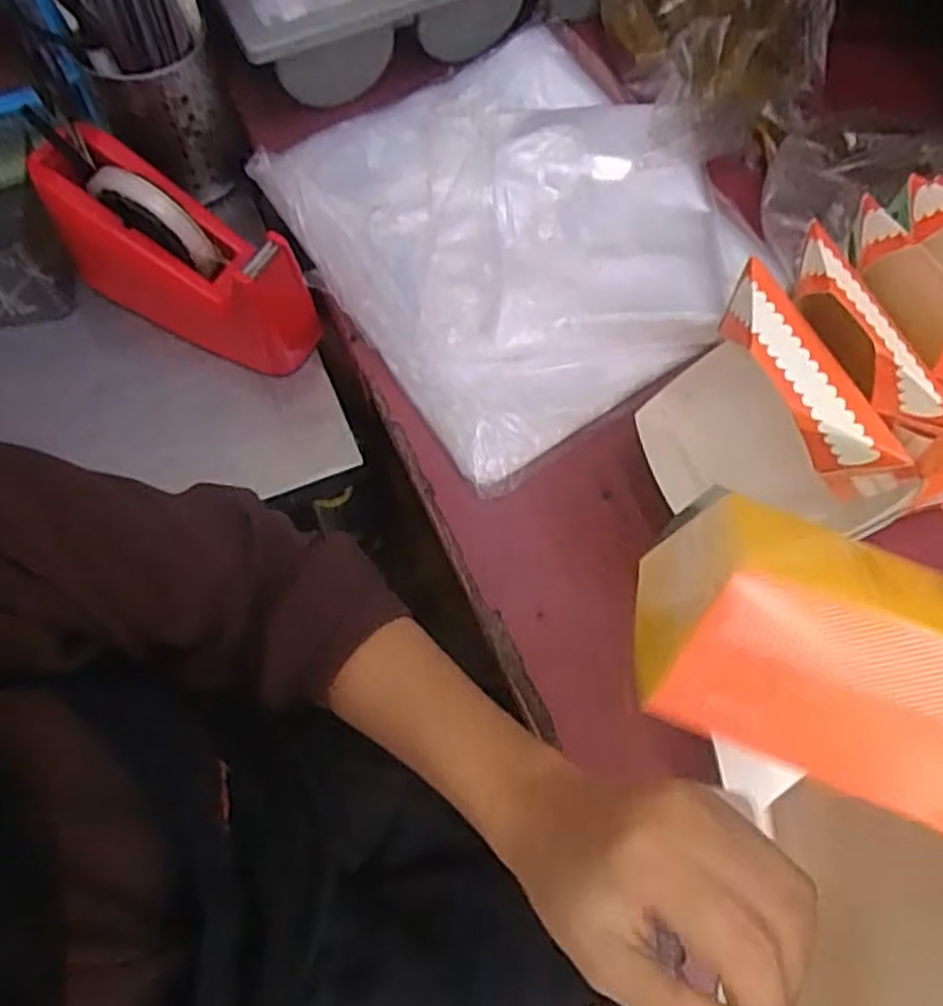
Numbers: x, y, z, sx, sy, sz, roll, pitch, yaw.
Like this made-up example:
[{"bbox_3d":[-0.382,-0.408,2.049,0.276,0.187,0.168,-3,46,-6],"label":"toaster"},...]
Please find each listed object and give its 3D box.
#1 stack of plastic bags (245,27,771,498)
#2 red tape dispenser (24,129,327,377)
[{"bbox_3d":[0.033,-0.205,0.592,0.285,0.046,0.318,-32,73,-14],"label":"stack of plastic bags"},{"bbox_3d":[-0.207,-0.177,0.561,0.201,0.108,0.072,29,70,9],"label":"red tape dispenser"}]

